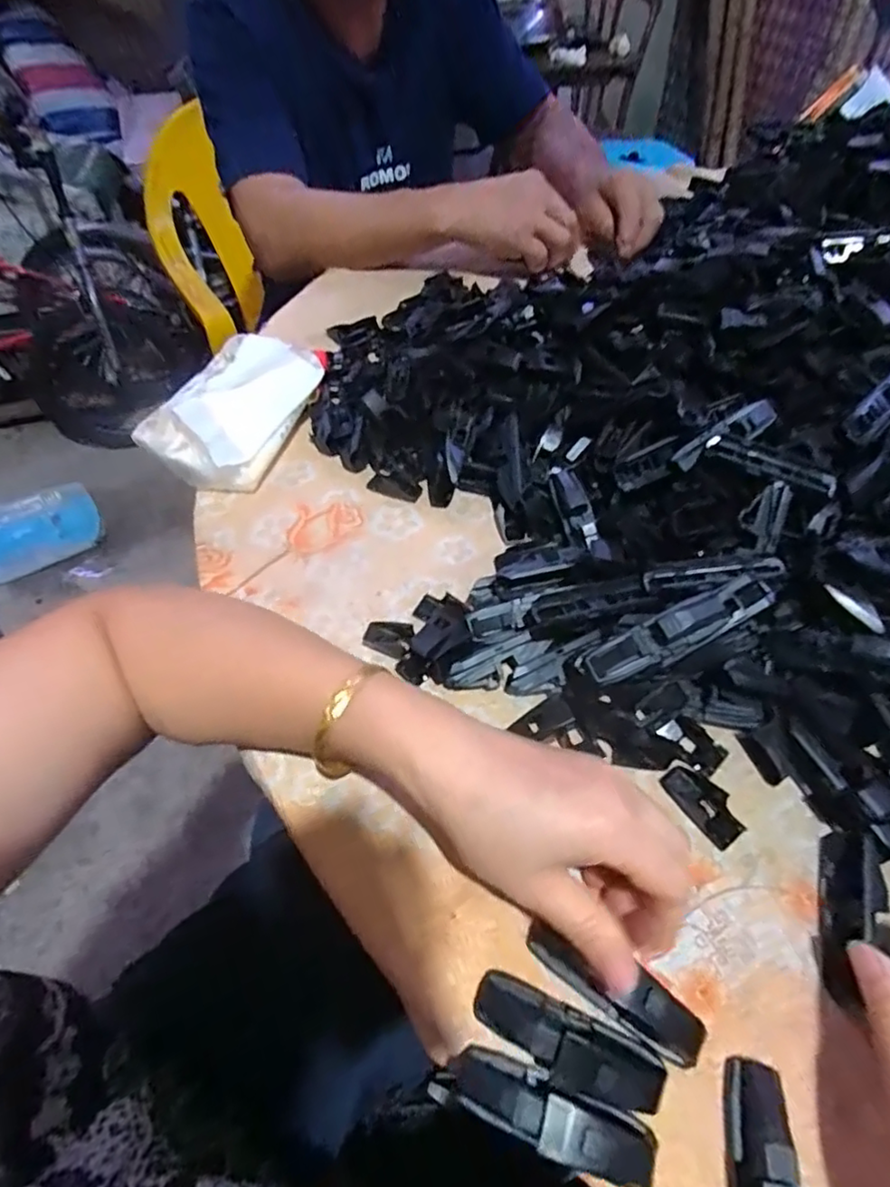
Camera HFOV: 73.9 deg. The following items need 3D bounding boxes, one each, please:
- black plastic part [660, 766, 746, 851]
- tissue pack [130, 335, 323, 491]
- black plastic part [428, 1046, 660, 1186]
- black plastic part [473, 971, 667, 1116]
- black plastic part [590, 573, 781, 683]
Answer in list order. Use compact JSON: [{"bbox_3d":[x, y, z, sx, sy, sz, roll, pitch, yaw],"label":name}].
[{"bbox_3d":[0.132,0.107,0.302,0.021,0.006,0.041,-29,57,-19],"label":"black plastic part"},{"bbox_3d":[-0.161,-0.148,0.464,0.089,0.049,0.143,18,55,15],"label":"tissue pack"},{"bbox_3d":[0.038,0.197,0.224,0.083,0.021,0.023,17,54,14],"label":"black plastic part"},{"bbox_3d":[0.048,0.178,0.233,0.075,0.022,0.026,19,55,16],"label":"black plastic part"},{"bbox_3d":[0.120,0.018,0.304,0.097,0.029,0.022,-26,54,0],"label":"black plastic part"}]

